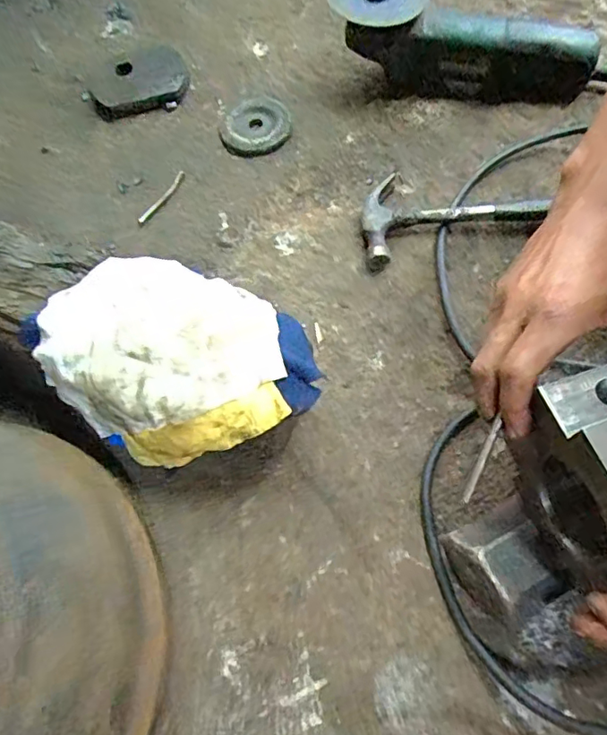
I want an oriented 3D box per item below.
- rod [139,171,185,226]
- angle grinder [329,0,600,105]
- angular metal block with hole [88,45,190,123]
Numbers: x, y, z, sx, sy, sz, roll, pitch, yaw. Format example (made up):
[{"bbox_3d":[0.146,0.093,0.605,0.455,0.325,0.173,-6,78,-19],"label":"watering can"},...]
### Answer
[{"bbox_3d":[-0.151,-0.182,0.592,0.010,0.007,0.080,29,70,15],"label":"rod"},{"bbox_3d":[0.169,-0.360,0.619,0.297,0.090,0.094,14,66,-4],"label":"angle grinder"},{"bbox_3d":[-0.198,-0.344,0.663,0.115,0.018,0.096,-22,66,-7],"label":"angular metal block with hole"}]

